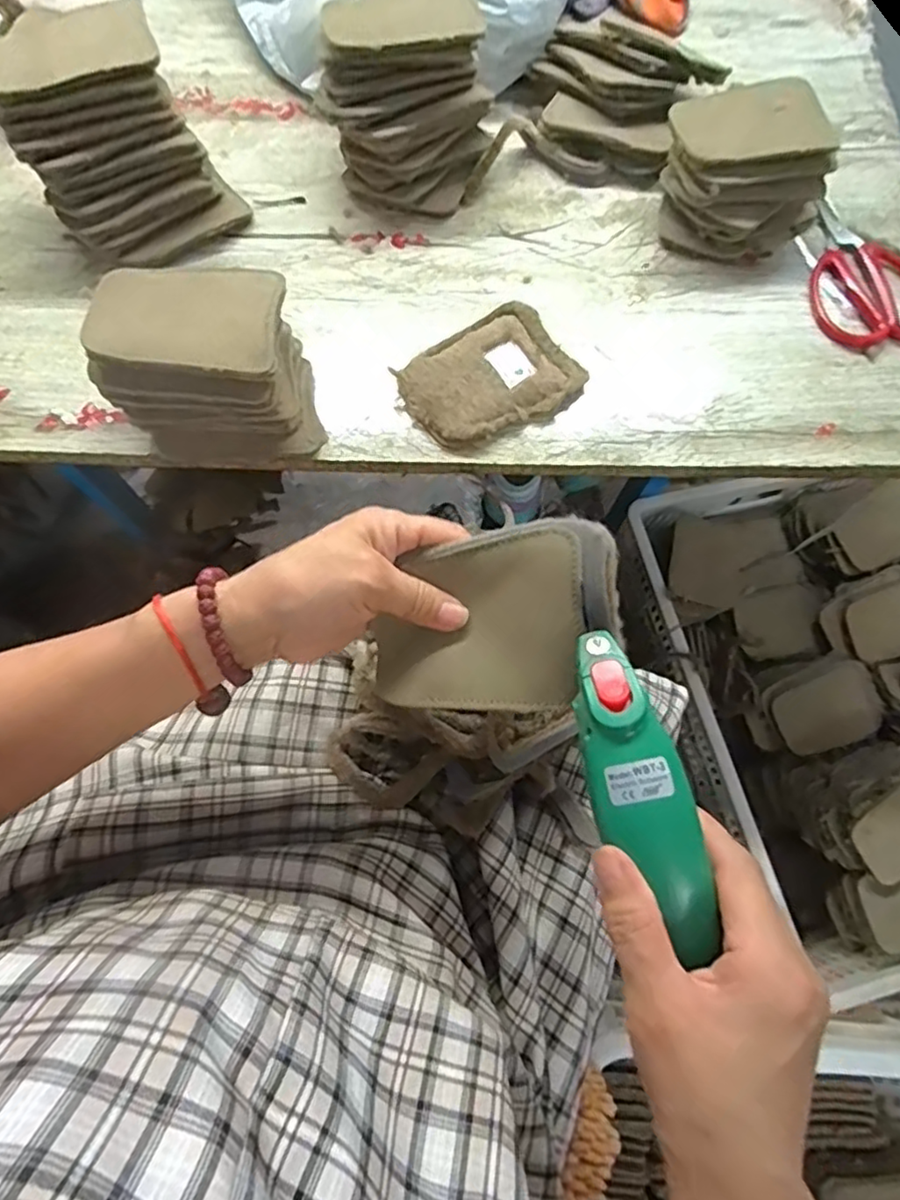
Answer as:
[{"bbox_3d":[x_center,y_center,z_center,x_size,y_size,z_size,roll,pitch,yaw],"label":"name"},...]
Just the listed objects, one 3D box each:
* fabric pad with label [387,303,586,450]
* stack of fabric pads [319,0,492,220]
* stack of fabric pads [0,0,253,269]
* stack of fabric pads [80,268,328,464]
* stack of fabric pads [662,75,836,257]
[{"bbox_3d":[0.029,-0.167,0.481,0.127,0.016,0.096,-33,74,-12],"label":"fabric pad with label"},{"bbox_3d":[-0.035,-0.399,0.503,0.131,0.116,0.122,-1,70,-2],"label":"stack of fabric pads"},{"bbox_3d":[-0.243,-0.337,0.468,0.132,0.126,0.098,-27,73,-11],"label":"stack of fabric pads"},{"bbox_3d":[-0.160,-0.158,0.429,0.122,0.093,0.086,-2,70,-2],"label":"stack of fabric pads"},{"bbox_3d":[0.239,-0.345,0.512,0.131,0.078,0.101,-18,72,-8],"label":"stack of fabric pads"}]

